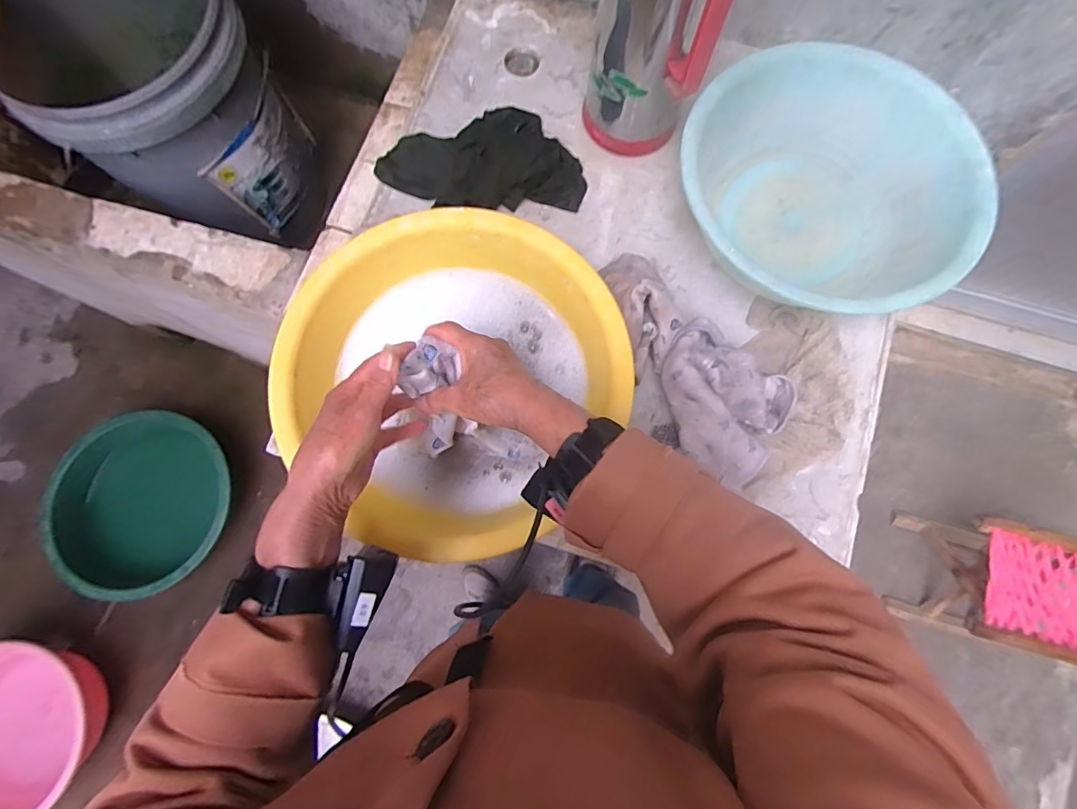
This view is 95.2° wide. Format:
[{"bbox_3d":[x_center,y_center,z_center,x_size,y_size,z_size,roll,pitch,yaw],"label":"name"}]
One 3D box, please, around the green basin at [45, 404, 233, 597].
[{"bbox_3d":[-0.918,0.228,1.143,0.394,0.111,0.414,0,78,0],"label":"green basin"}]

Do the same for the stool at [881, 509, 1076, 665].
[{"bbox_3d":[0.990,0.390,1.075,0.290,0.284,0.241,15,79,3],"label":"stool"}]

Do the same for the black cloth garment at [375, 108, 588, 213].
[{"bbox_3d":[-0.076,-0.324,0.637,0.259,0.040,0.152,-5,78,-1],"label":"black cloth garment"}]

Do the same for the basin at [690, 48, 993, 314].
[{"bbox_3d":[0.326,-0.247,0.585,0.326,0.112,0.320,0,78,0],"label":"basin"}]

